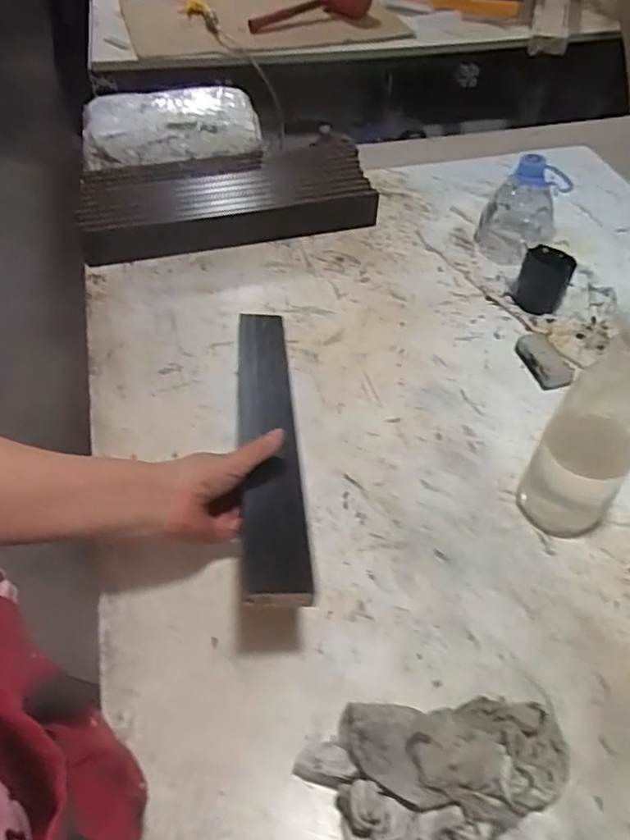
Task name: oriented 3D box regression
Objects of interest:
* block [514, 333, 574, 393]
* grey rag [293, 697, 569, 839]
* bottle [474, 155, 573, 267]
[{"bbox_3d":[0.253,-0.066,0.704,0.038,0.021,0.085,-11,49,-11],"label":"block"},{"bbox_3d":[0.088,0.228,0.418,0.170,0.057,0.117,-22,52,-20],"label":"grey rag"},{"bbox_3d":[0.269,-0.276,0.823,0.098,0.117,0.094,13,49,10],"label":"bottle"}]

